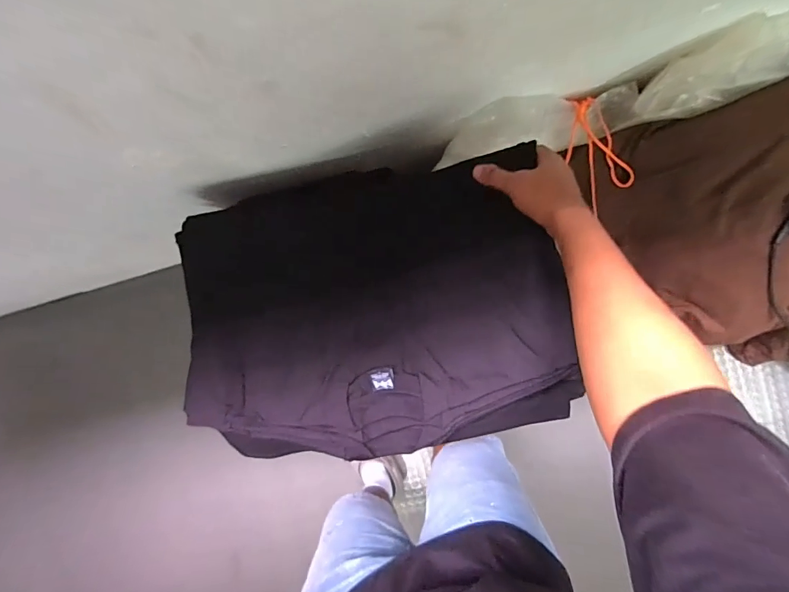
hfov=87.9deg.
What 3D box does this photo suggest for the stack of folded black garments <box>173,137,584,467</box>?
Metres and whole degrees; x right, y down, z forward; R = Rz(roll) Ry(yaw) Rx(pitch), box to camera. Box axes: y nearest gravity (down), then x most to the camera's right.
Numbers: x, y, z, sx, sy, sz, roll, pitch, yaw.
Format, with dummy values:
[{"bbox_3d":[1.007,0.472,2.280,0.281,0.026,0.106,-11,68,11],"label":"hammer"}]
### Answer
[{"bbox_3d":[-0.043,0.031,0.600,0.539,0.109,0.403,-9,94,8],"label":"stack of folded black garments"}]

